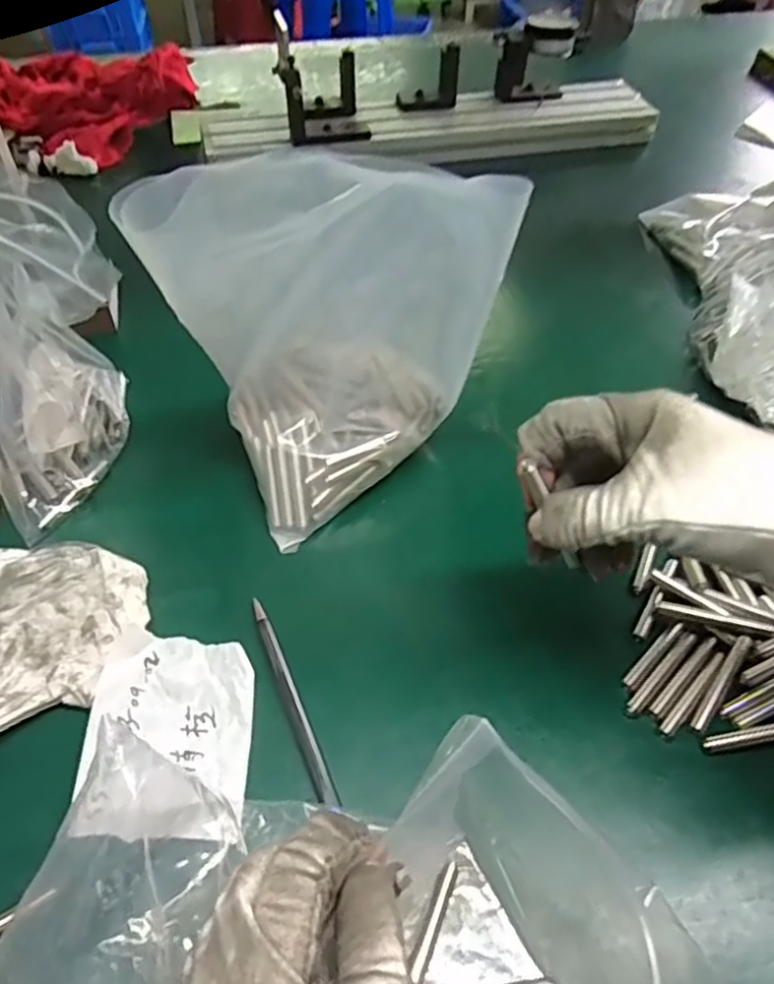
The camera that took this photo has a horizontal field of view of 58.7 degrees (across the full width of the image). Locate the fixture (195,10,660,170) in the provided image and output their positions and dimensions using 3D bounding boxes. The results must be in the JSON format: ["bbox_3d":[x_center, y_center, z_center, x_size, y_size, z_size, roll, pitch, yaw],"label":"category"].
[{"bbox_3d":[0.047,-0.407,0.713,0.488,0.089,0.116,-9,49,-8],"label":"fixture"}]

